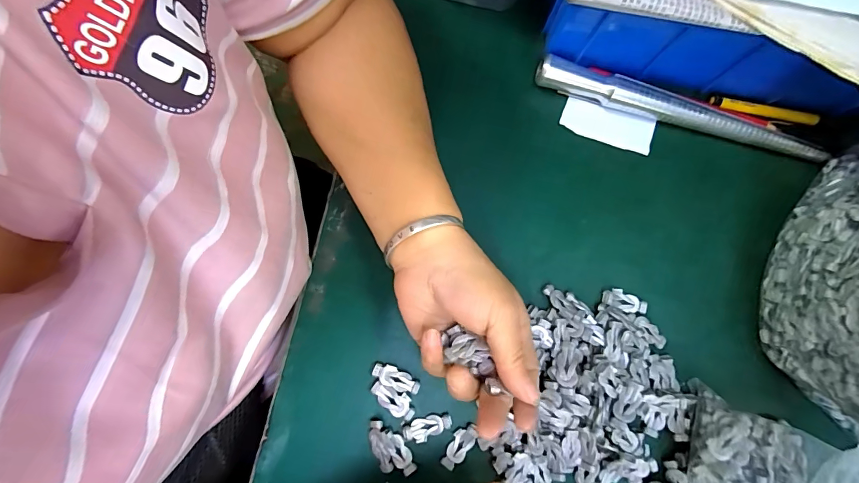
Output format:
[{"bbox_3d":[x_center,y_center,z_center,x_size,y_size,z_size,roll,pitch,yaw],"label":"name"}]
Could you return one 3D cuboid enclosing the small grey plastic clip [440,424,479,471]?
[{"bbox_3d":[0.021,0.145,0.280,0.015,0.006,0.034,40,81,7],"label":"small grey plastic clip"}]

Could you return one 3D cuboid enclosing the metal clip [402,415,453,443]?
[{"bbox_3d":[-0.002,0.132,0.282,0.035,0.004,0.016,-24,80,-5],"label":"metal clip"}]

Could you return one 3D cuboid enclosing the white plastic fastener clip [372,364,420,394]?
[{"bbox_3d":[-0.024,0.099,0.285,0.035,0.004,0.014,21,80,3],"label":"white plastic fastener clip"}]

